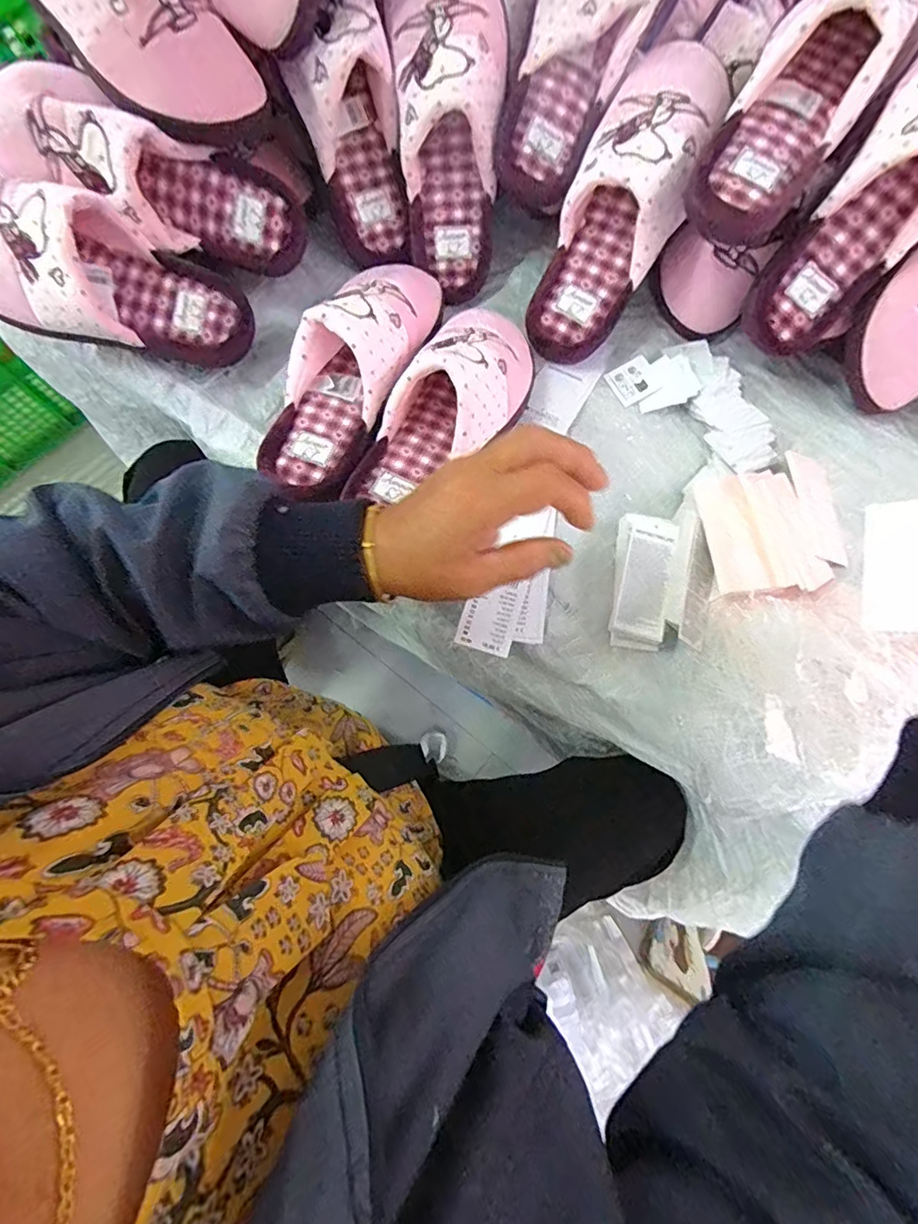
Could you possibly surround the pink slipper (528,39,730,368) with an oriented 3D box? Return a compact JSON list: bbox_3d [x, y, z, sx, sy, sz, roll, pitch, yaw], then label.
[{"bbox_3d":[0.137,-0.338,0.444,0.094,0.074,0.243,29,116,7],"label":"pink slipper"}]

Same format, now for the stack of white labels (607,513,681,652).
[{"bbox_3d":[0.147,-0.026,0.426,0.045,0.030,0.106,8,76,2],"label":"stack of white labels"}]

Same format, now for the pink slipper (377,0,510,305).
[{"bbox_3d":[-0.006,-0.408,0.445,0.097,0.242,0.075,-4,32,-1],"label":"pink slipper"}]

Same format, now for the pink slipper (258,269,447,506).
[{"bbox_3d":[-0.093,-0.204,0.441,0.083,0.075,0.226,24,77,5],"label":"pink slipper"}]

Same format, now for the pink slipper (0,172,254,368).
[{"bbox_3d":[-0.298,-0.279,0.430,0.242,0.084,0.096,15,76,-19],"label":"pink slipper"}]

